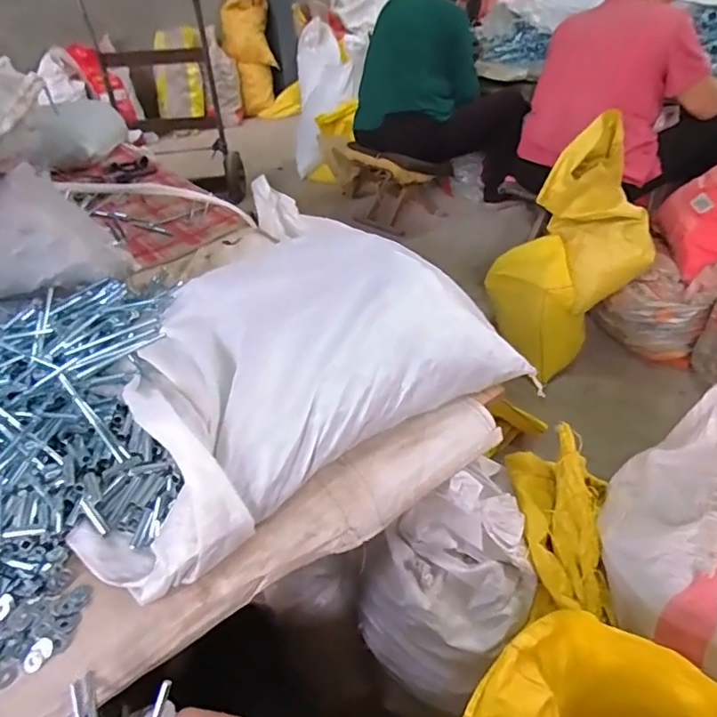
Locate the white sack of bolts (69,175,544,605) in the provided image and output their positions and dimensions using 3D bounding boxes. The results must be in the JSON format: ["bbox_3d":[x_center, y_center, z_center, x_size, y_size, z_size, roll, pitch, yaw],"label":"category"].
[{"bbox_3d":[-0.122,0.002,0.697,0.527,0.140,0.390,-26,44,-25],"label":"white sack of bolts"}]

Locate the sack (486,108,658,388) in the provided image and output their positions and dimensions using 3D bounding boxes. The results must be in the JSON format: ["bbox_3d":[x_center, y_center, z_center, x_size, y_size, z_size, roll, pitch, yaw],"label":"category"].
[{"bbox_3d":[0.557,-0.291,1.409,0.217,0.657,0.350,-9,33,-44],"label":"sack"}]

